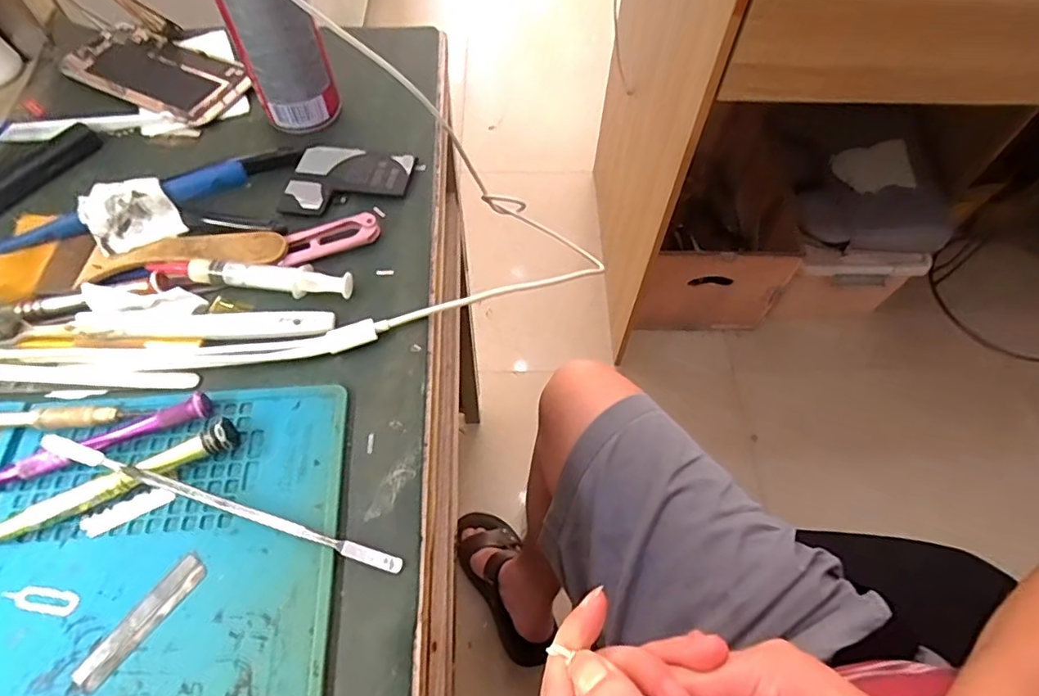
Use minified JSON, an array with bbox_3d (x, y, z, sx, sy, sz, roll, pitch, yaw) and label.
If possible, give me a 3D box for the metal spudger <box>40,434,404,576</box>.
[{"bbox_3d":[-0.134,0.070,0.249,0.170,0.004,0.008,19,58,2],"label":"metal spudger"}]

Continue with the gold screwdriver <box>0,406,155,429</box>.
[{"bbox_3d":[-0.239,0.033,0.268,0.103,0.013,0.014,-4,60,-5],"label":"gold screwdriver"}]

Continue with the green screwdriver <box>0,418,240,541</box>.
[{"bbox_3d":[-0.191,0.066,0.253,0.120,0.013,0.020,-29,64,-18],"label":"green screwdriver"}]

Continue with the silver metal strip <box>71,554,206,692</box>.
[{"bbox_3d":[-0.158,0.113,0.232,0.013,0.004,0.056,32,63,16],"label":"silver metal strip"}]

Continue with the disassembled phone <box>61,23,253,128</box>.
[{"bbox_3d":[-0.273,-0.209,0.419,0.142,0.011,0.070,25,62,13],"label":"disassembled phone"}]

